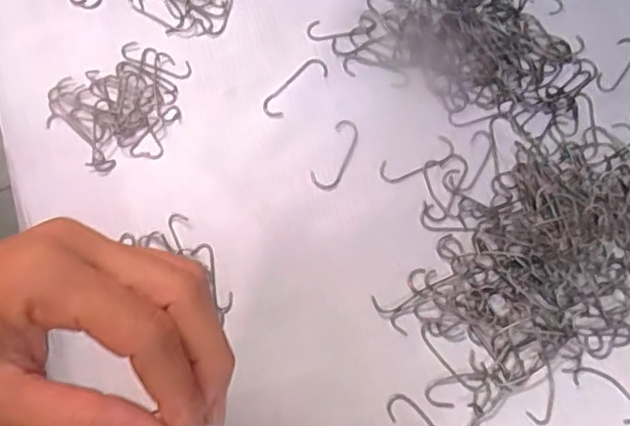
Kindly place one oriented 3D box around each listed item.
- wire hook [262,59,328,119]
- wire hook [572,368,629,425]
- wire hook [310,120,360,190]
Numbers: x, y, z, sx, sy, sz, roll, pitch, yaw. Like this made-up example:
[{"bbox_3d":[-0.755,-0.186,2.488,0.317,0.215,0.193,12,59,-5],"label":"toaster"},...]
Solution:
[{"bbox_3d":[-0.011,-0.074,0.377,0.014,0.004,0.048,42,75,11],"label":"wire hook"},{"bbox_3d":[0.153,0.093,0.332,0.039,0.004,0.015,40,75,10],"label":"wire hook"},{"bbox_3d":[0.013,-0.033,0.366,0.017,0.004,0.047,26,73,6],"label":"wire hook"}]

